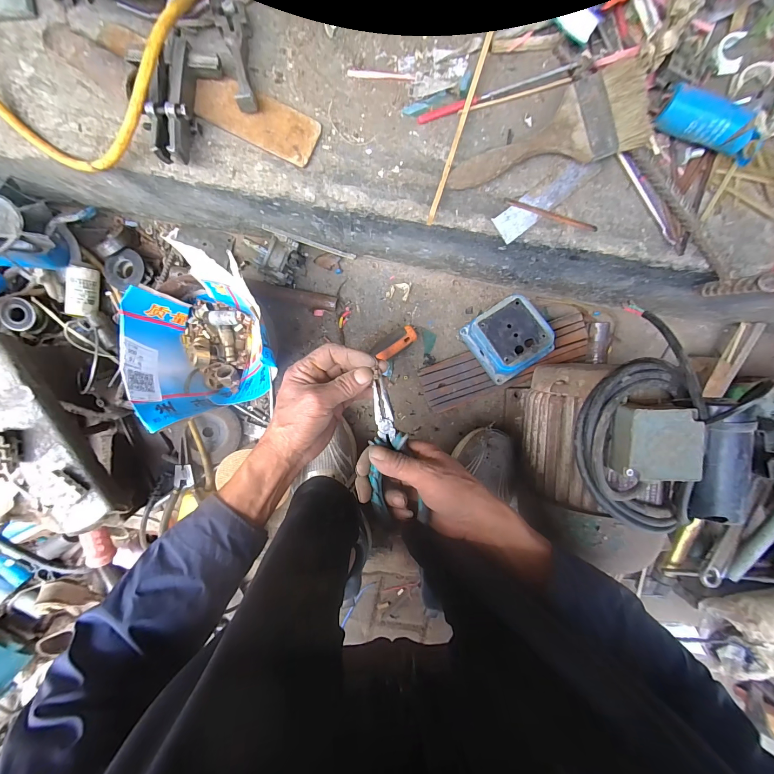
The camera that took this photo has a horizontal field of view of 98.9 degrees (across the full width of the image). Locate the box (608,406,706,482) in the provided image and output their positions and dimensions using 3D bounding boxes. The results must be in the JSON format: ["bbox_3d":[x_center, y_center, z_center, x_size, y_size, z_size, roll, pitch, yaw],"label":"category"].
[{"bbox_3d":[0.275,0.056,0.337,0.073,0.035,0.071,0,95,-2],"label":"box"}]

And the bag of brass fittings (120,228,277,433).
[{"bbox_3d":[-0.253,-0.053,0.444,0.163,0.102,0.172,-19,96,0],"label":"bag of brass fittings"}]

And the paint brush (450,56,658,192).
[{"bbox_3d":[0.147,-0.238,0.312,0.184,0.031,0.068,-16,96,0],"label":"paint brush"}]

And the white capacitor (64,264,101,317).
[{"bbox_3d":[-0.430,-0.134,0.465,0.031,0.028,0.068,7,95,-2],"label":"white capacitor"}]

